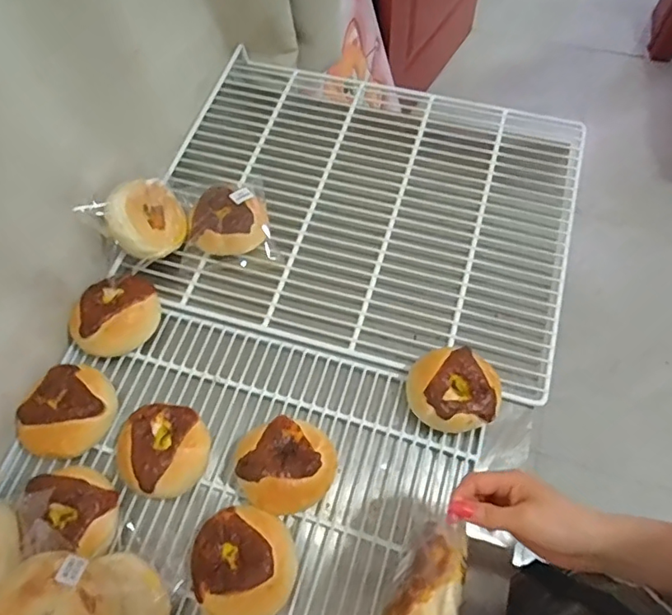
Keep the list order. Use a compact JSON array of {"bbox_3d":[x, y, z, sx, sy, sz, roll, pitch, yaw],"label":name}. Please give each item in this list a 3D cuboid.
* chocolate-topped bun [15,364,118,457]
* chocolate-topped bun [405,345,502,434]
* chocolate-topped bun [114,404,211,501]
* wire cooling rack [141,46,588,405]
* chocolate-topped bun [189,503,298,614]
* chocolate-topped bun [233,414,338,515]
[{"bbox_3d":[-0.314,0.127,0.640,0.095,0.058,0.104,-1,63,2],"label":"chocolate-topped bun"},{"bbox_3d":[0.139,0.099,0.641,0.109,0.063,0.099,-12,63,-4],"label":"chocolate-topped bun"},{"bbox_3d":[-0.197,0.166,0.618,0.101,0.058,0.100,-1,63,2],"label":"chocolate-topped bun"},{"bbox_3d":[0.045,-0.157,0.795,0.590,0.022,0.483,16,65,8],"label":"wire cooling rack"},{"bbox_3d":[-0.096,0.268,0.560,0.102,0.059,0.110,-1,63,2],"label":"chocolate-topped bun"},{"bbox_3d":[-0.058,0.178,0.605,0.112,0.059,0.102,17,65,11],"label":"chocolate-topped bun"}]

